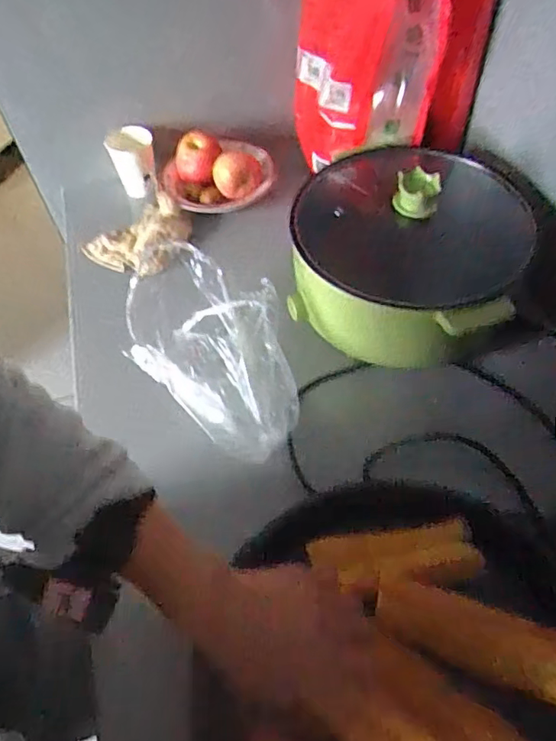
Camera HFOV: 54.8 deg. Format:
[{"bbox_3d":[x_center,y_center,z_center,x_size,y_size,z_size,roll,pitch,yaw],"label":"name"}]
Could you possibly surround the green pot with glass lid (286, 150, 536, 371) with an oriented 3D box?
[{"bbox_3d":[0.148,-0.132,0.620,0.251,0.162,0.238,-2,55,2],"label":"green pot with glass lid"}]

